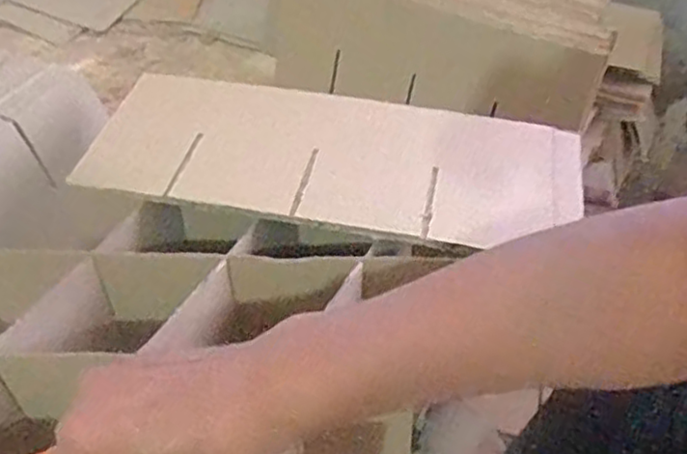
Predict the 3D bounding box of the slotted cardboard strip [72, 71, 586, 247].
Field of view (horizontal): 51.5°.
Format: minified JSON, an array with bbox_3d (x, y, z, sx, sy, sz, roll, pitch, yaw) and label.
[{"bbox_3d":[-0.007,-0.052,0.501,0.329,0.011,0.127,9,49,9],"label":"slotted cardboard strip"}]

